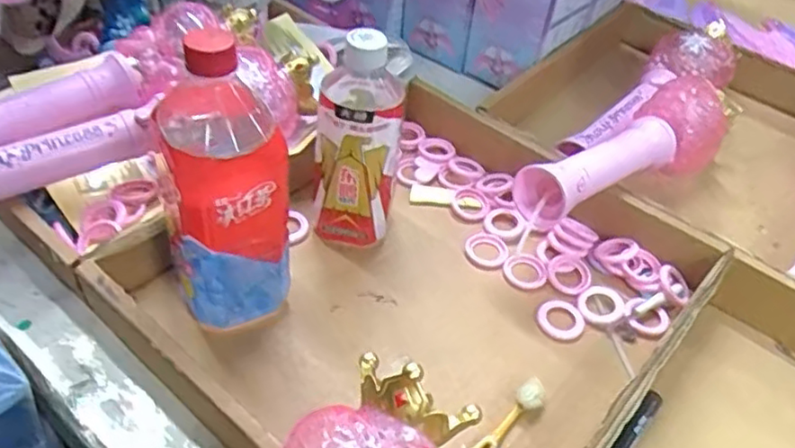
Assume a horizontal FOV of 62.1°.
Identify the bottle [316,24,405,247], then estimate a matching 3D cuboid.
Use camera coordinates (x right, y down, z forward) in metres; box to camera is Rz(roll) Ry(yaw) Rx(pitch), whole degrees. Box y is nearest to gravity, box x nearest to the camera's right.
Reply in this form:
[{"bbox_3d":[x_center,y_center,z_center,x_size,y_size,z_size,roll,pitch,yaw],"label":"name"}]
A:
[{"bbox_3d":[-0.031,-0.069,0.539,0.063,0.184,0.083,4,46,-2],"label":"bottle"}]

